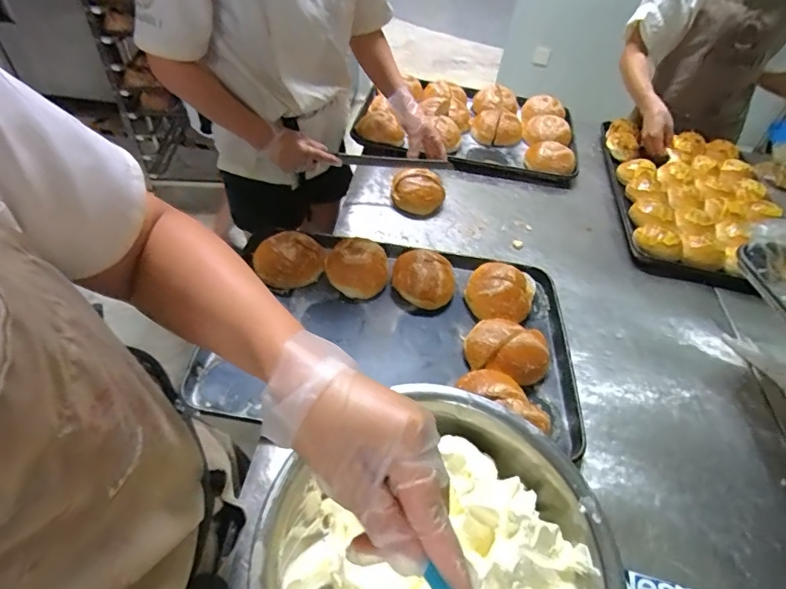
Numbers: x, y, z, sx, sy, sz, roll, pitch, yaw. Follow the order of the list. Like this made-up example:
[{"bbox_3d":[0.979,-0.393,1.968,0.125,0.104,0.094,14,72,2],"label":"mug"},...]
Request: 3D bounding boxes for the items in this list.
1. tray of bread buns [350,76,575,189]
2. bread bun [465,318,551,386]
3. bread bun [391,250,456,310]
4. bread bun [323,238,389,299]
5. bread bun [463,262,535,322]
[{"bbox_3d":[0.210,-0.483,1.240,0.572,0.082,0.387,13,48,3],"label":"tray of bread buns"},{"bbox_3d":[0.191,0.094,0.745,0.138,0.060,0.102,21,49,10],"label":"bread bun"},{"bbox_3d":[0.059,-0.034,0.845,0.122,0.061,0.107,26,50,13],"label":"bread bun"},{"bbox_3d":[-0.069,-0.050,0.841,0.114,0.060,0.115,5,48,-5],"label":"bread bun"},{"bbox_3d":[0.202,-0.005,0.834,0.125,0.055,0.137,20,49,9],"label":"bread bun"}]

